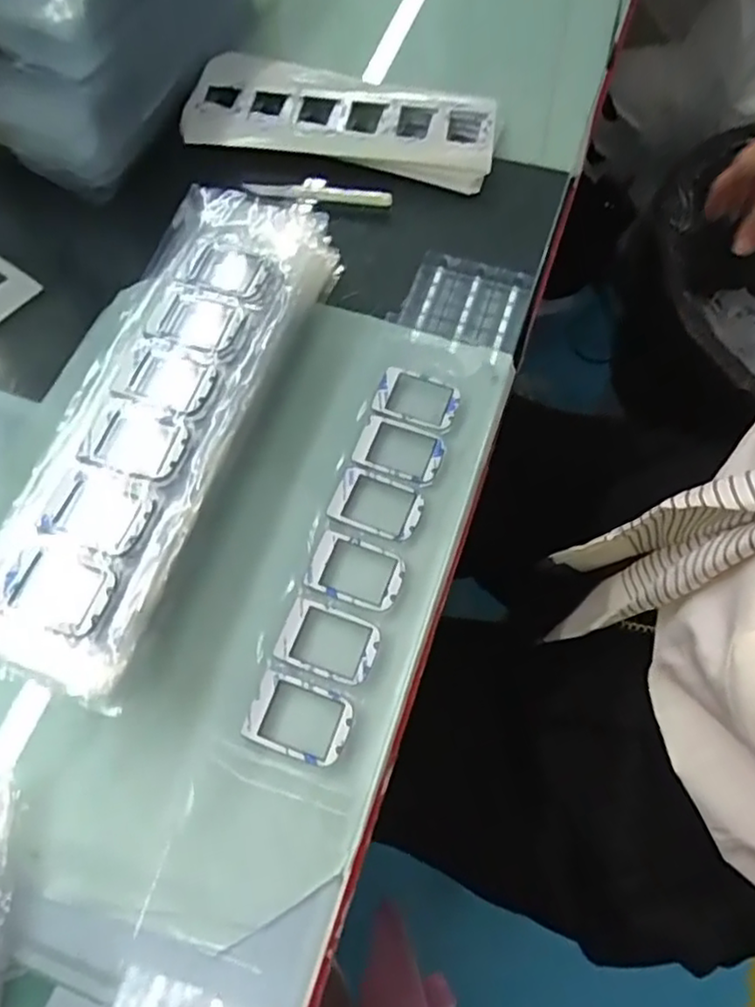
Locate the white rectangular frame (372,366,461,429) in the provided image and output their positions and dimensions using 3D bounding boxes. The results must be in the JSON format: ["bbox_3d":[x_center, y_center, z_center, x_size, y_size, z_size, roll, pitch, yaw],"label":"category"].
[{"bbox_3d":[0.025,-0.066,0.426,0.052,0.004,0.036,16,63,4],"label":"white rectangular frame"}]

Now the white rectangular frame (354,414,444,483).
[{"bbox_3d":[0.014,-0.032,0.409,0.052,0.004,0.038,16,66,6],"label":"white rectangular frame"}]

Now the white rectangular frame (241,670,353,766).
[{"bbox_3d":[-0.039,0.108,0.341,0.052,0.004,0.036,17,66,7],"label":"white rectangular frame"}]

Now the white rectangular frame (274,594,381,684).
[{"bbox_3d":[-0.025,0.072,0.358,0.052,0.004,0.037,17,66,7],"label":"white rectangular frame"}]

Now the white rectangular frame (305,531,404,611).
[{"bbox_3d":[-0.012,0.037,0.376,0.052,0.004,0.037,16,66,6],"label":"white rectangular frame"}]

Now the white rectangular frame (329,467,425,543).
[{"bbox_3d":[0.000,0.000,0.394,0.053,0.004,0.036,16,66,7],"label":"white rectangular frame"}]

